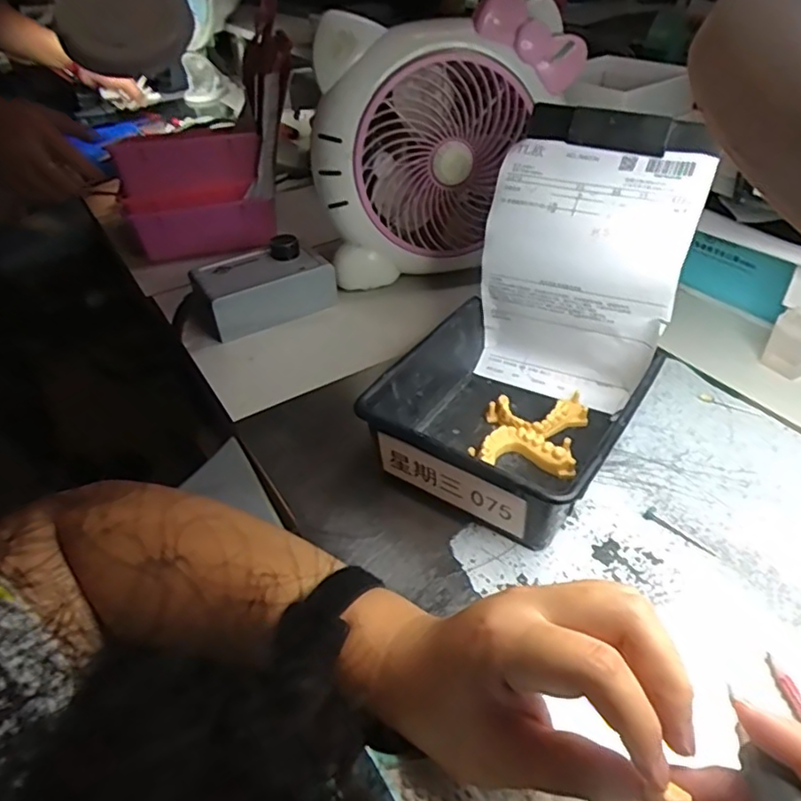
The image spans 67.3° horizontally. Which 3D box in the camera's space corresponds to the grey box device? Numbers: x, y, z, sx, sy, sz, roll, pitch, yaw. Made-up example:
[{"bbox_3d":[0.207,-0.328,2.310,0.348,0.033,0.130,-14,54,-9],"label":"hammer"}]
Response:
[{"bbox_3d":[-0.143,-0.115,0.623,0.134,0.063,0.073,-29,46,-27],"label":"grey box device"}]

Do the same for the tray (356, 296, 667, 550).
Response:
[{"bbox_3d":[0.078,0.013,0.444,0.160,0.068,0.165,25,47,30],"label":"tray"}]

